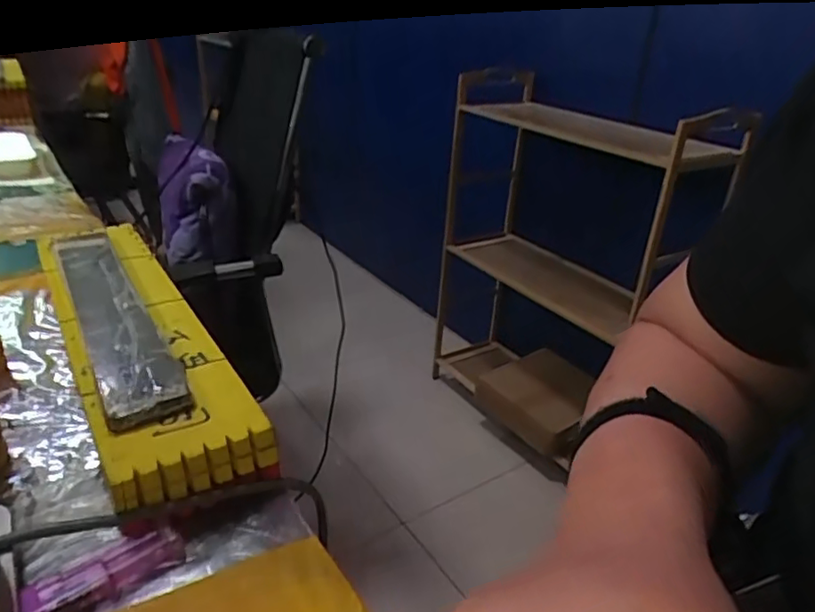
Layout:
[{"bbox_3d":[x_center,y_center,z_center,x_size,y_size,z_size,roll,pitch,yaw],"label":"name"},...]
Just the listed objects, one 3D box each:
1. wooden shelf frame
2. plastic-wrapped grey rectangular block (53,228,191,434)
[{"bbox_3d":[0.343,-0.091,1.486,0.273,0.838,0.692,-11,30,-27],"label":"wooden shelf frame"},{"bbox_3d":[-0.209,-0.002,0.419,0.045,0.011,0.285,-13,31,-31],"label":"plastic-wrapped grey rectangular block"}]

